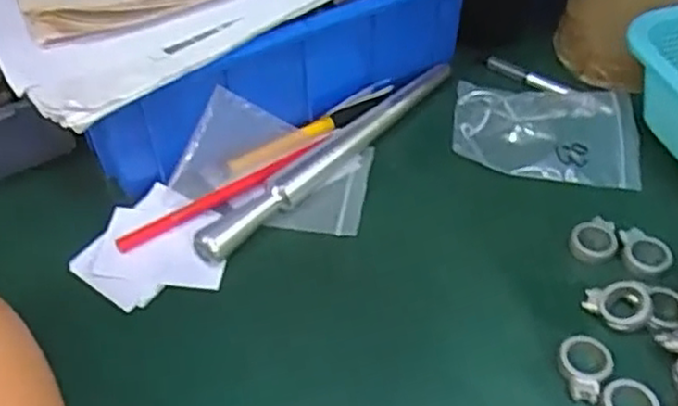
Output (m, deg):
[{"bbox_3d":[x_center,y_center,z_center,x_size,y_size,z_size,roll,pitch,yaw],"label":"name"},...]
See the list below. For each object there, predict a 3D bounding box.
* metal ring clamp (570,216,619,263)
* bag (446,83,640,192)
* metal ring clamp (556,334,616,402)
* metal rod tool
[{"bbox_3d":[0.149,0.021,0.405,0.026,0.010,0.031,14,49,18],"label":"metal ring clamp"},{"bbox_3d":[0.139,-0.049,0.463,0.118,0.020,0.074,2,46,7],"label":"bag"},{"bbox_3d":[0.124,0.083,0.348,0.026,0.009,0.033,6,47,11],"label":"metal ring clamp"},{"bbox_3d":[-0.001,-0.033,0.456,0.017,0.021,0.228,31,56,30],"label":"metal rod tool"}]

